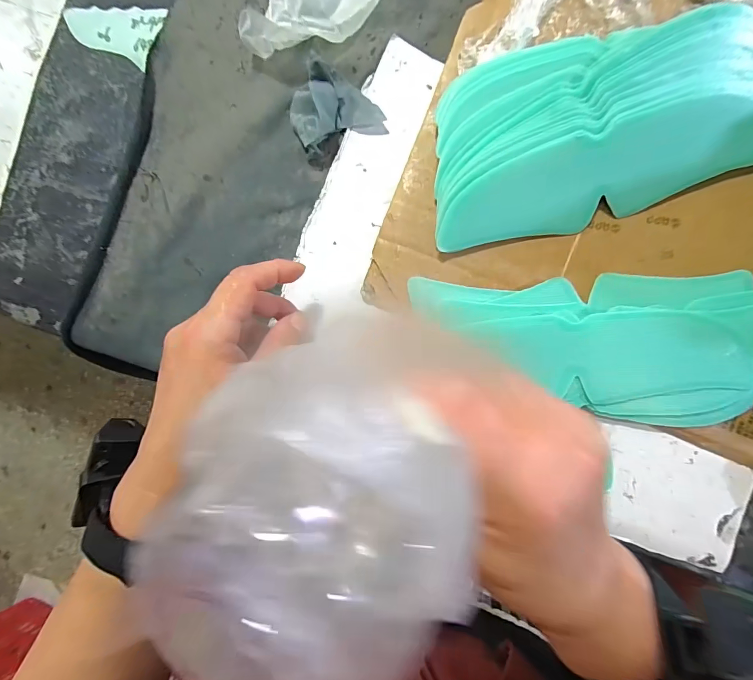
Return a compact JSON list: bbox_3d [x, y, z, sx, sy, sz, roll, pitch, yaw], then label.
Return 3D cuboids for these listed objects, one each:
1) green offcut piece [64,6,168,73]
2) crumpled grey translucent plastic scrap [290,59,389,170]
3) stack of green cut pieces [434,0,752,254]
[{"bbox_3d":[-0.216,-0.259,0.292,0.081,0.004,0.049,25,92,3],"label":"green offcut piece"},{"bbox_3d":[-0.036,-0.178,0.278,0.064,0.019,0.063,-32,88,4],"label":"crumpled grey translucent plastic scrap"},{"bbox_3d":[0.154,-0.145,0.248,0.228,0.034,0.123,-9,90,4],"label":"stack of green cut pieces"}]

